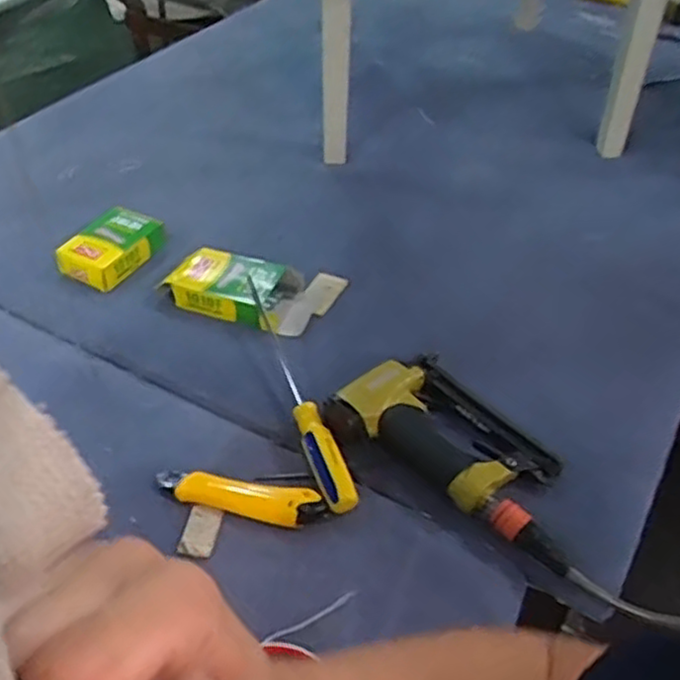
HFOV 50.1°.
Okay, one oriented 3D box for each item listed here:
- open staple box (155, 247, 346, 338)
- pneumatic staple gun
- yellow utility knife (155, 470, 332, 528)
[{"bbox_3d":[-0.102,-0.065,0.840,0.188,0.044,0.113,16,46,16],"label":"open staple box"},{"bbox_3d":[0.117,0.097,0.672,0.247,0.056,0.123,27,50,25],"label":"pneumatic staple gun"},{"bbox_3d":[-0.092,0.141,0.663,0.159,0.016,0.034,10,45,11],"label":"yellow utility knife"}]

